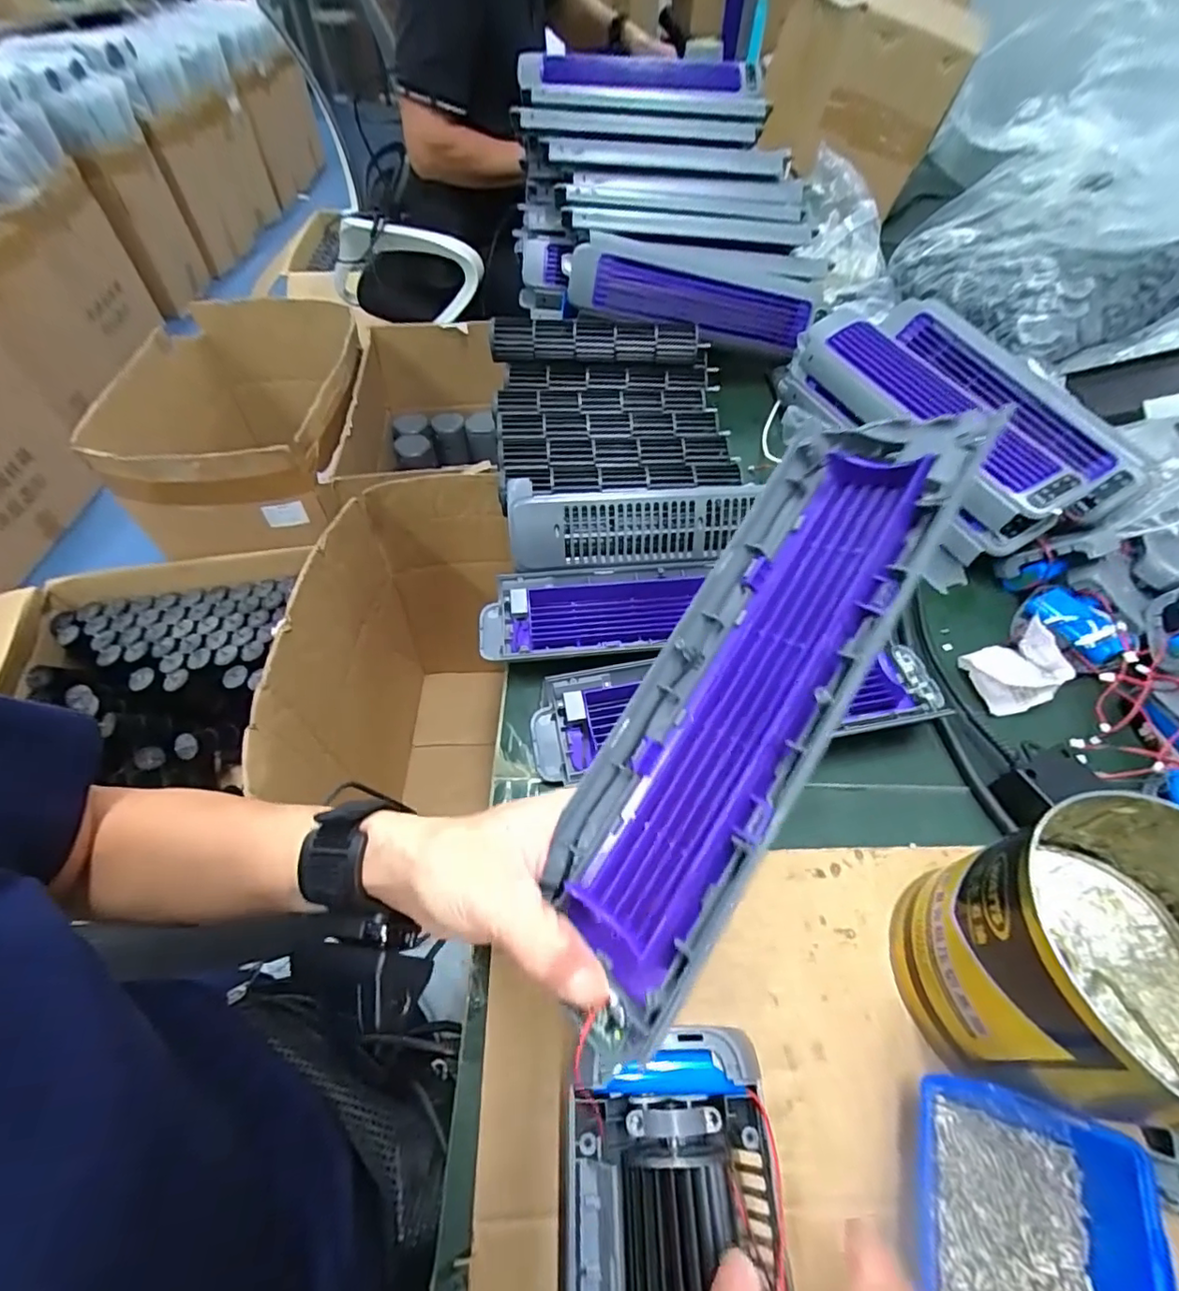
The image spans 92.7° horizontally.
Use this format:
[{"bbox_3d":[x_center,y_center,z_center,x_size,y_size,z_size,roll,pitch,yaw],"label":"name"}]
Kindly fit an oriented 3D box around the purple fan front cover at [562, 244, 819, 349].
[{"bbox_3d":[0.116,-0.380,0.607,0.279,0.067,0.051,2,55,-14],"label":"purple fan front cover"}]

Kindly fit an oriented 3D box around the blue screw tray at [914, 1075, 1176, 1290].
[{"bbox_3d":[0.185,0.257,0.235,0.086,0.044,0.111,14,56,8],"label":"blue screw tray"}]

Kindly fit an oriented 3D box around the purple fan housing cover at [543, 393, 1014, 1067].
[{"bbox_3d":[0.057,0.026,0.223,0.075,0.045,0.269,29,82,19],"label":"purple fan housing cover"}]

